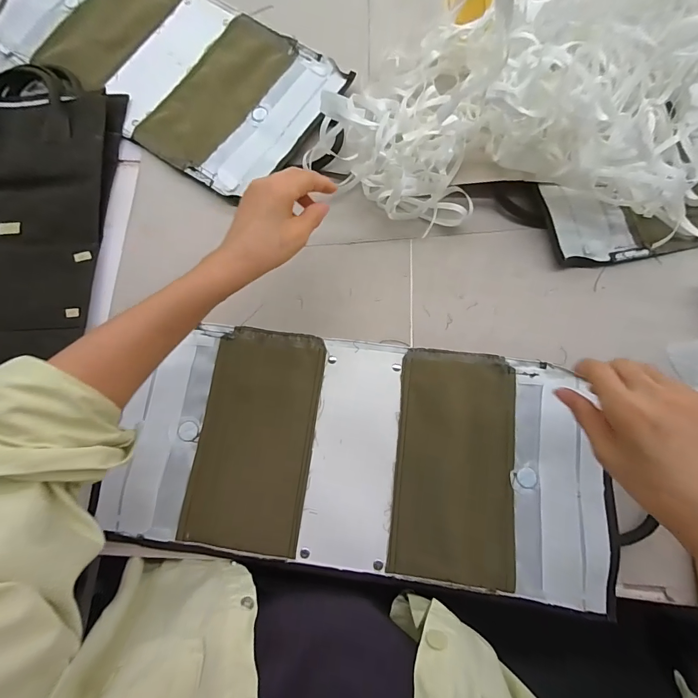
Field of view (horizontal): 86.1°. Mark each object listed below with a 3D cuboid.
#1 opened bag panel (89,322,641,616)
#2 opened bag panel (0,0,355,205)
[{"bbox_3d":[0.019,0.108,0.396,0.494,0.015,0.234,8,76,4],"label":"opened bag panel"},{"bbox_3d":[-0.256,-0.412,0.522,0.559,0.016,0.241,36,80,10],"label":"opened bag panel"}]

